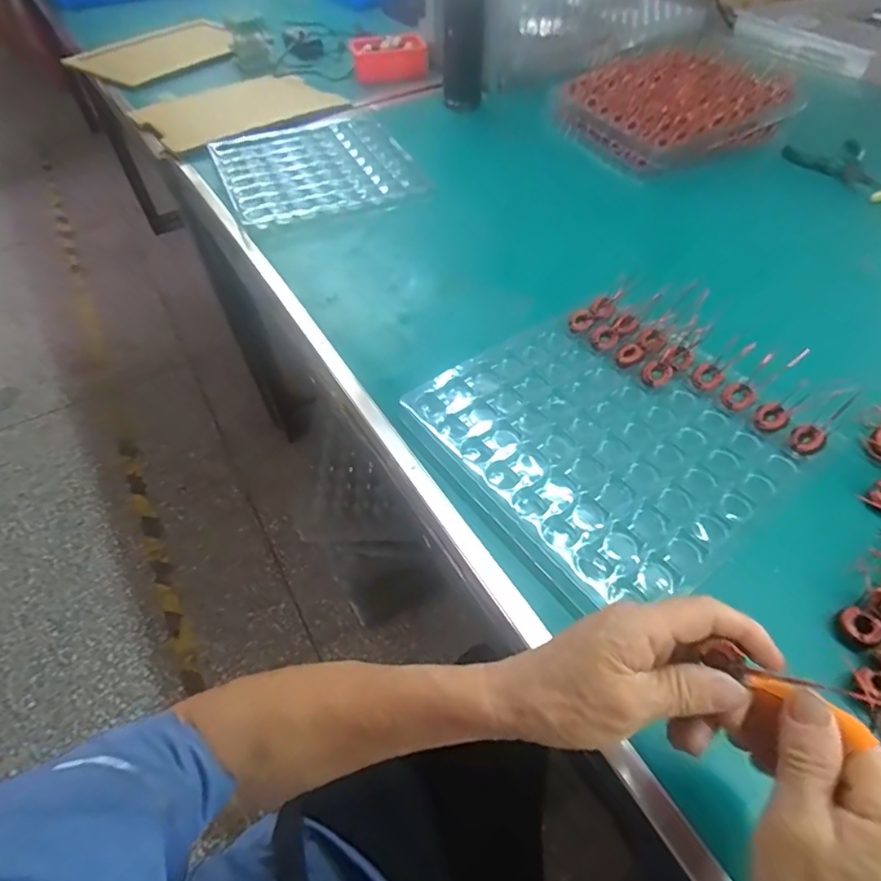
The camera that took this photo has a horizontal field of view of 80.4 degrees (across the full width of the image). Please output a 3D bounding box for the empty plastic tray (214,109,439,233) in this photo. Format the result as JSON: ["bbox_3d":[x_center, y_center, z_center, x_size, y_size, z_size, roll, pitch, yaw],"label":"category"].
[{"bbox_3d":[-0.199,-0.441,0.826,0.282,0.027,0.310,-19,54,-13],"label":"empty plastic tray"}]

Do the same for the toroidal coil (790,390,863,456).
[{"bbox_3d":[0.334,-0.017,0.455,0.025,0.006,0.067,40,103,36],"label":"toroidal coil"}]

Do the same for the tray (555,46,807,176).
[{"bbox_3d":[0.383,-0.564,0.866,0.306,0.067,0.281,-23,55,-15],"label":"tray"}]

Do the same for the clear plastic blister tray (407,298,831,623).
[{"bbox_3d":[0.149,-0.009,0.479,0.270,0.018,0.272,-32,58,-21],"label":"clear plastic blister tray"}]

